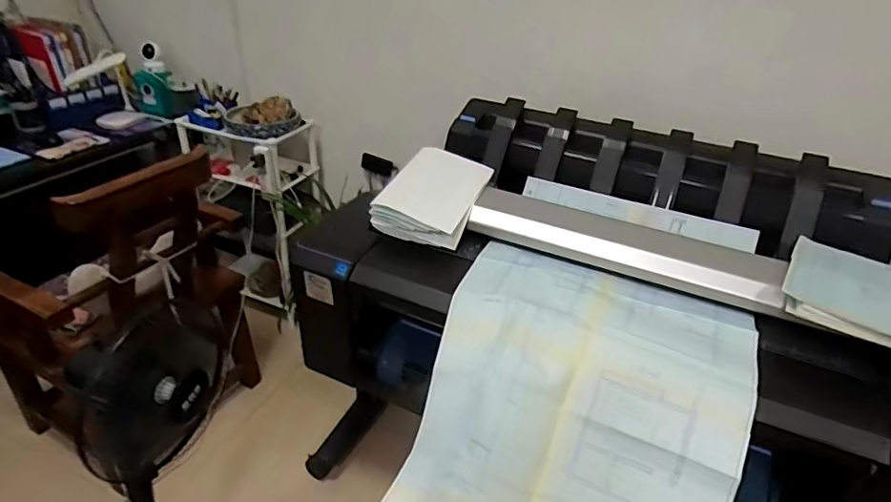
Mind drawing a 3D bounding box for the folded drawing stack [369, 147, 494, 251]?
[{"bbox_3d":[-0.030,-0.149,1.348,0.224,0.049,0.297,20,57,10],"label":"folded drawing stack"}]

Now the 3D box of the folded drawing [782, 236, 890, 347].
[{"bbox_3d":[0.821,0.088,1.077,0.245,0.074,0.260,22,37,26],"label":"folded drawing"}]

